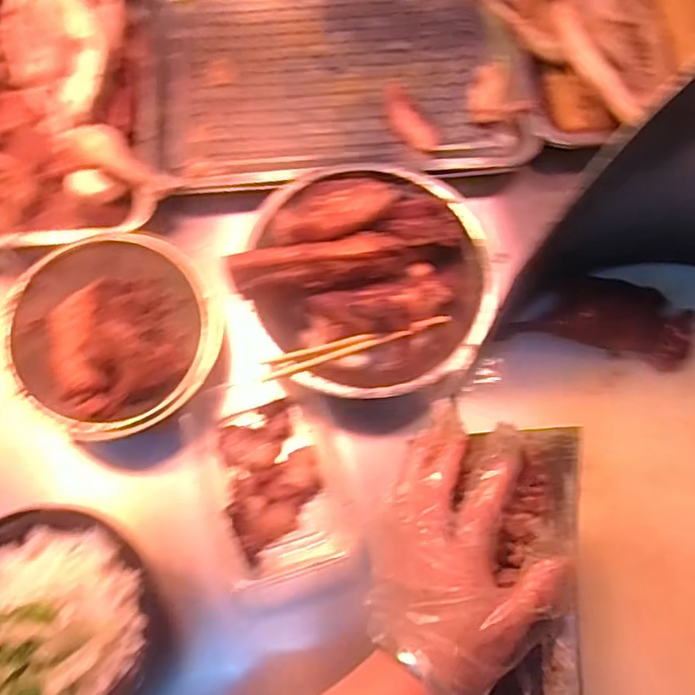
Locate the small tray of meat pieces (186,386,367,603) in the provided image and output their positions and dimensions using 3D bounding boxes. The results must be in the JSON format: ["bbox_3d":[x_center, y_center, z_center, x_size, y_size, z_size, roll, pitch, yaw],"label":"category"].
[{"bbox_3d":[-0.063,0.117,0.532,0.116,0.034,0.181,-18,71,-7],"label":"small tray of meat pieces"}]

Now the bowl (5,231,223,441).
[{"bbox_3d":[-0.203,-0.012,0.538,0.177,0.060,0.185,0,70,-1],"label":"bowl"}]

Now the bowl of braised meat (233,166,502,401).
[{"bbox_3d":[0.019,-0.060,0.544,0.211,0.082,0.209,0,70,-1],"label":"bowl of braised meat"}]

